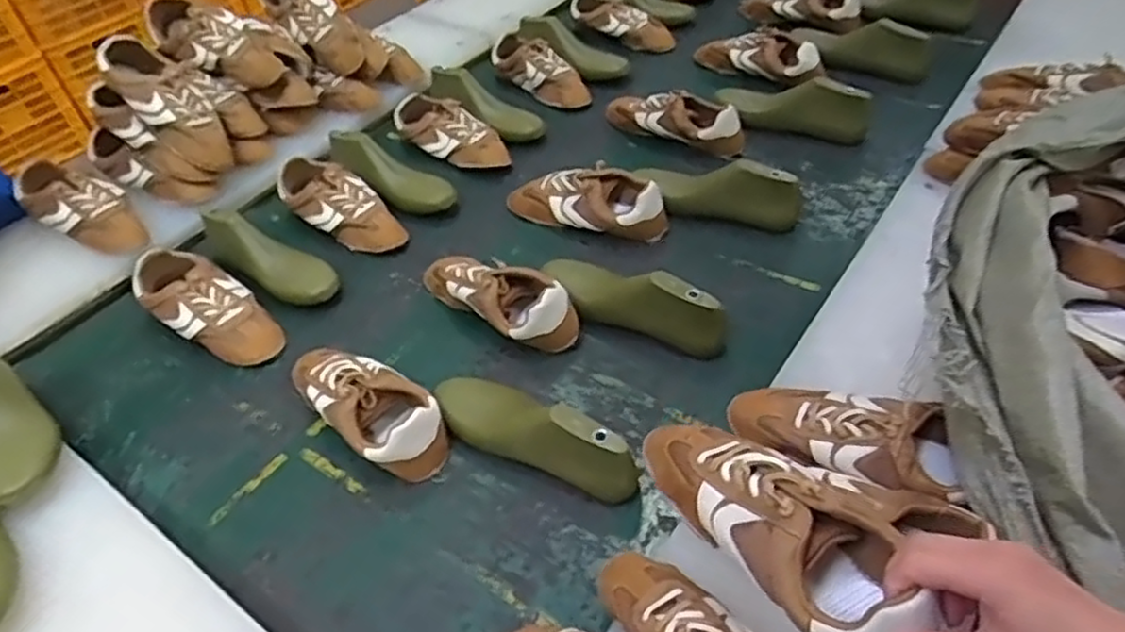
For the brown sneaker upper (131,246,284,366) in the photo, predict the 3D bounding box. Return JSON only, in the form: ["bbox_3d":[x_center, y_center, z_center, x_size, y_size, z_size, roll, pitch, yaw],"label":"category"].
[{"bbox_3d":[-0.471,-0.013,0.940,0.228,0.063,0.098,28,56,28],"label":"brown sneaker upper"}]

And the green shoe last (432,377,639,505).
[{"bbox_3d":[-0.036,0.120,0.757,0.244,0.091,0.078,28,56,27],"label":"green shoe last"}]

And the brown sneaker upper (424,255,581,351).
[{"bbox_3d":[-0.085,-0.033,0.916,0.235,0.073,0.091,31,57,29],"label":"brown sneaker upper"}]

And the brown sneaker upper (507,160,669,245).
[{"bbox_3d":[0.034,-0.175,1.044,0.246,0.070,0.084,12,50,16],"label":"brown sneaker upper"}]

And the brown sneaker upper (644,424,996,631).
[{"bbox_3d":[0.141,0.138,0.488,0.085,0.075,0.228,-30,39,-20],"label":"brown sneaker upper"}]

